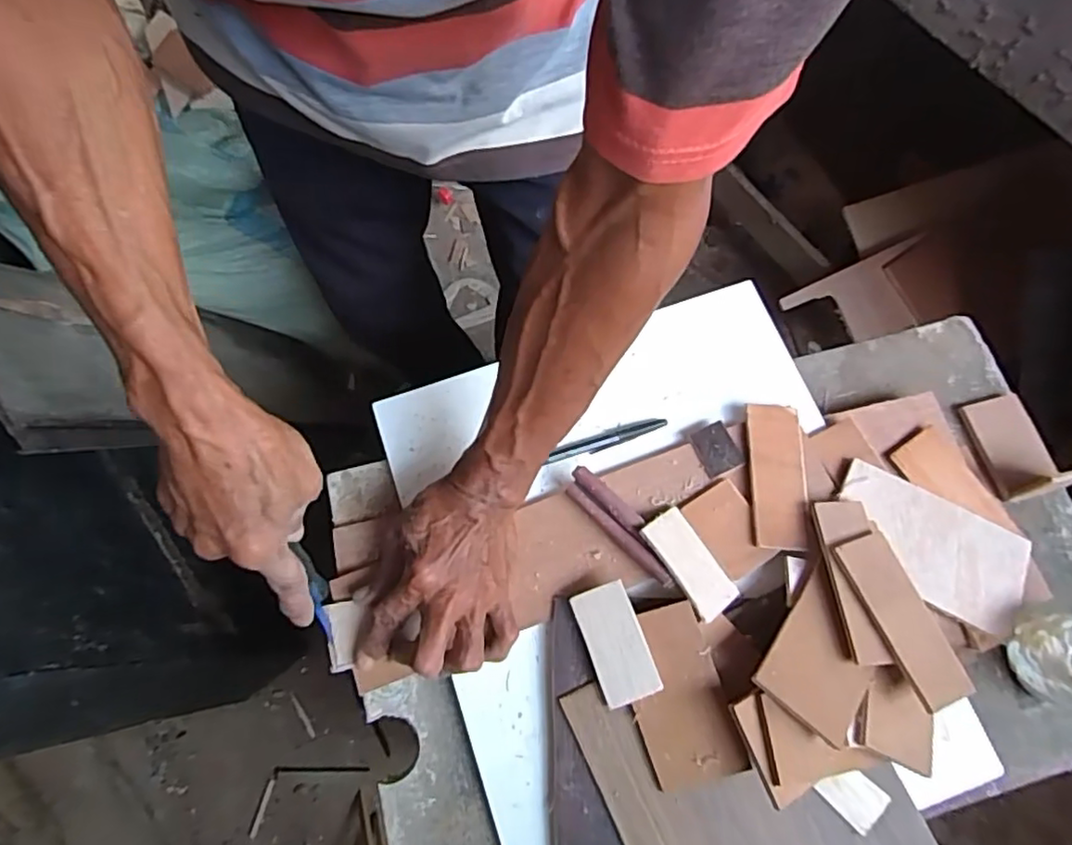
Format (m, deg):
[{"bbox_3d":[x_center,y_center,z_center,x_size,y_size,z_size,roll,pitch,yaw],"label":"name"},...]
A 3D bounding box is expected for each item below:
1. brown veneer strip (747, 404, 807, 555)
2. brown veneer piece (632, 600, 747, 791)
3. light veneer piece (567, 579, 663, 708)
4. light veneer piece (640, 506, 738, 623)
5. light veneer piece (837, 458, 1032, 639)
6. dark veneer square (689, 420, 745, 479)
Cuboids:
[{"bbox_3d":[0.182,0.039,0.482,0.040,0.005,0.113,5,71,1],"label":"brown veneer strip"},{"bbox_3d":[0.095,0.183,0.429,0.059,0.004,0.110,-17,77,4],"label":"brown veneer piece"},{"bbox_3d":[0.054,0.152,0.439,0.040,0.004,0.076,-22,77,5],"label":"light veneer piece"},{"bbox_3d":[0.111,0.101,0.459,0.039,0.005,0.077,-25,74,-33],"label":"light veneer piece"},{"bbox_3d":[0.286,0.089,0.461,0.139,0.010,0.074,28,72,6],"label":"light veneer piece"},{"bbox_3d":[0.139,0.022,0.493,0.030,0.008,0.040,-20,71,-7],"label":"dark veneer square"}]

